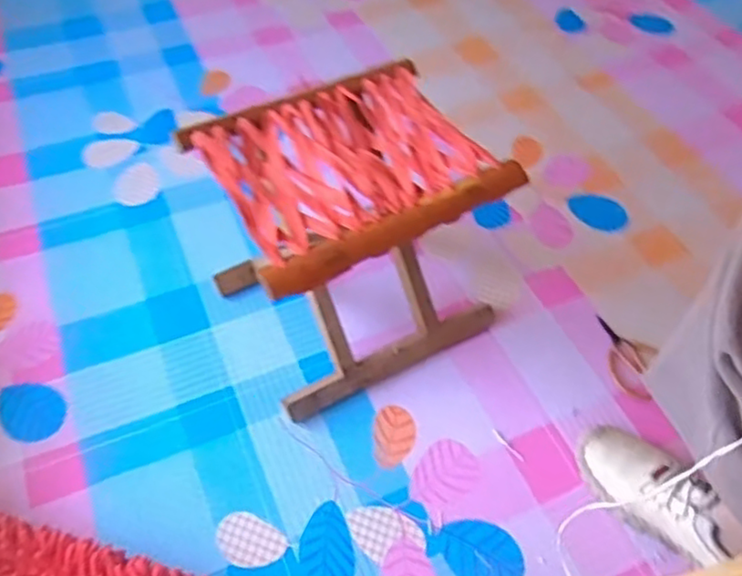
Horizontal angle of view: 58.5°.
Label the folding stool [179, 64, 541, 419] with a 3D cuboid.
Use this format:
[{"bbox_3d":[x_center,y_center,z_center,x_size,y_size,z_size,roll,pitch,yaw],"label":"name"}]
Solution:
[{"bbox_3d":[-0.021,-0.057,0.783,0.285,0.261,0.250,-24,59,-18],"label":"folding stool"}]

